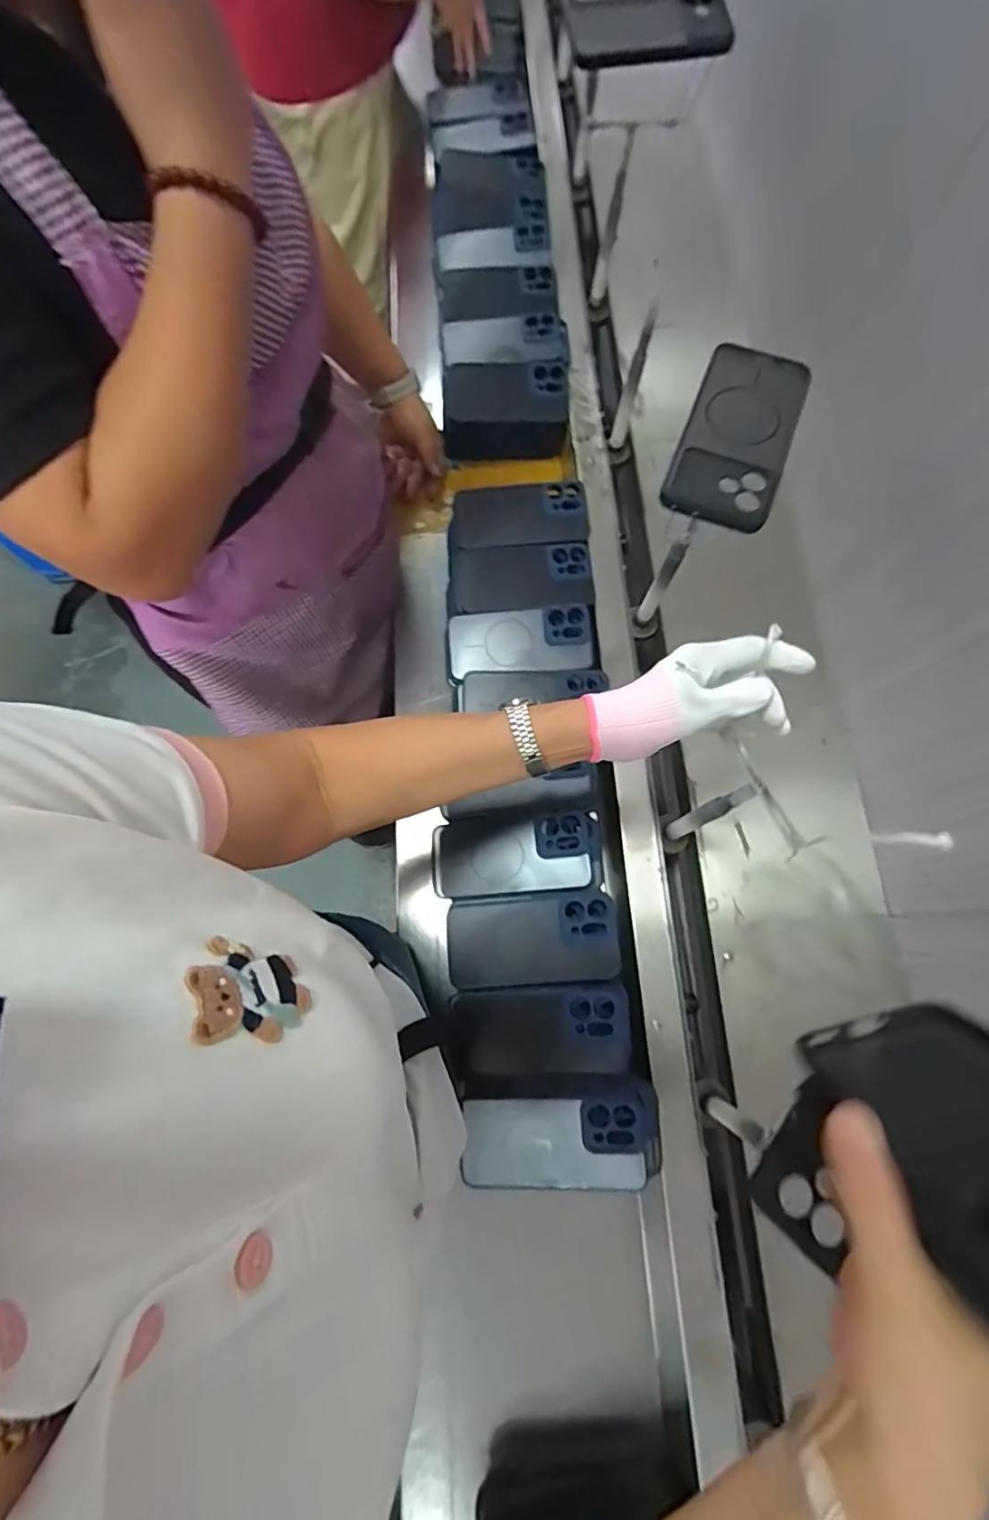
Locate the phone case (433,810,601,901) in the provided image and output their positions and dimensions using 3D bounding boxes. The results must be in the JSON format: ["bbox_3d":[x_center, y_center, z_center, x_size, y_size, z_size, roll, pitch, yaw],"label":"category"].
[{"bbox_3d":[0.021,0.098,0.582,0.168,0.017,0.082,-9,67,9],"label":"phone case"}]

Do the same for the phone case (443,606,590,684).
[{"bbox_3d":[0.027,-0.133,0.643,0.161,0.013,0.075,-5,72,-2],"label":"phone case"}]

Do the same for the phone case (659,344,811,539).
[{"bbox_3d":[0.179,-0.238,0.424,0.075,0.015,0.150,20,73,6],"label":"phone case"}]

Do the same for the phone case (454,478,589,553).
[{"bbox_3d":[0.034,-0.297,0.698,0.157,0.016,0.087,-3,72,-2],"label":"phone case"}]

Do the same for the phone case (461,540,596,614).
[{"bbox_3d":[0.039,-0.213,0.677,0.154,0.019,0.092,-2,72,-1],"label":"phone case"}]

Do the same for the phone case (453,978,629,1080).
[{"bbox_3d":[0.040,0.242,0.516,0.157,0.013,0.072,-3,72,-1],"label":"phone case"}]

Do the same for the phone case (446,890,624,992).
[{"bbox_3d":[0.037,0.168,0.539,0.158,0.014,0.079,-4,72,-2],"label":"phone case"}]

